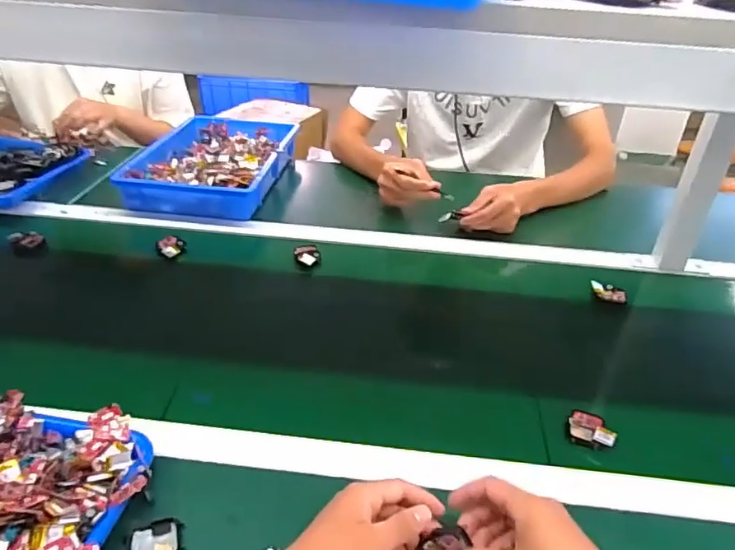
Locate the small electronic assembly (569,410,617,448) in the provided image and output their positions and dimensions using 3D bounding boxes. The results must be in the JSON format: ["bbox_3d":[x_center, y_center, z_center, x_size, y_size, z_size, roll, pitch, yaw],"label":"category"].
[{"bbox_3d":[0.243,0.164,0.601,0.044,0.015,0.042,11,36,13],"label":"small electronic assembly"}]

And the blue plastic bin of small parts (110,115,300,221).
[{"bbox_3d":[-0.294,-0.222,1.086,0.257,0.059,0.374,6,35,6],"label":"blue plastic bin of small parts"}]

